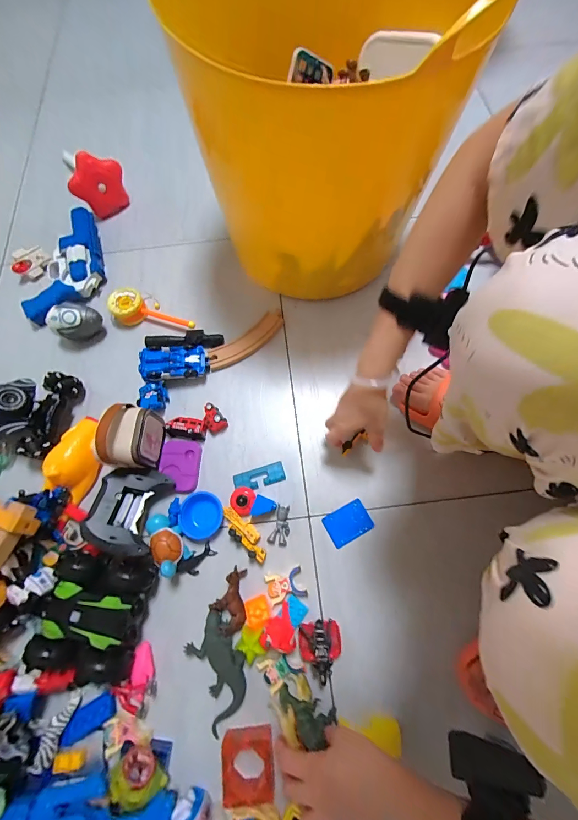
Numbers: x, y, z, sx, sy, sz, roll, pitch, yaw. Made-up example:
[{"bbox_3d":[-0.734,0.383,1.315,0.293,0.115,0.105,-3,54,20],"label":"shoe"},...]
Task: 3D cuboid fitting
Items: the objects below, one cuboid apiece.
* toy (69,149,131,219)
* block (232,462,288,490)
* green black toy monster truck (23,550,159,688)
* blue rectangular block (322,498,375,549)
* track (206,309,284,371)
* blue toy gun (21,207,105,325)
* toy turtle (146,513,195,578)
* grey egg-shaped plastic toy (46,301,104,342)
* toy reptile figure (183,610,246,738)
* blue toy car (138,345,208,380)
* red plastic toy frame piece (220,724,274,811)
[{"bbox_3d":[-0.406,-0.484,0.684,0.112,0.116,0.026,-34,72,-10],"label":"toy"},{"bbox_3d":[-0.048,0.109,0.518,0.082,0.010,0.032,-17,70,-4],"label":"block"},{"bbox_3d":[-0.267,0.277,0.436,0.137,0.059,0.146,3,69,3],"label":"green black toy monster truck"},{"bbox_3d":[0.093,0.177,0.499,0.070,0.004,0.051,-27,71,-8],"label":"blue rectangular block"},{"bbox_3d":[-0.077,-0.130,0.598,0.165,0.011,0.049,-35,72,-10],"label":"track"},{"bbox_3d":[-0.438,-0.295,0.658,0.121,0.057,0.273,11,70,7],"label":"blue toy gun"},{"bbox_3d":[-0.182,0.196,0.470,0.045,0.051,0.091,-31,71,-9],"label":"toy turtle"},{"bbox_3d":[-0.395,-0.161,0.598,0.084,0.071,0.063,2,69,3],"label":"grey egg-shaped plastic toy"},{"bbox_3d":[-0.094,0.343,0.423,0.073,0.024,0.127,-26,70,-7],"label":"toy reptile figure"},{"bbox_3d":[-0.203,-0.082,0.571,0.113,0.042,0.064,-9,69,-1],"label":"blue toy car"},{"bbox_3d":[-0.051,0.437,0.391,0.062,0.017,0.064,-3,69,1],"label":"red plastic toy frame piece"}]

